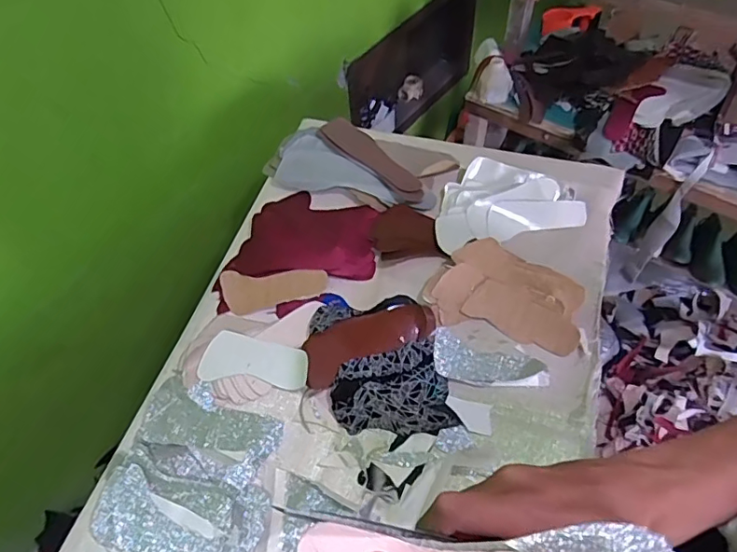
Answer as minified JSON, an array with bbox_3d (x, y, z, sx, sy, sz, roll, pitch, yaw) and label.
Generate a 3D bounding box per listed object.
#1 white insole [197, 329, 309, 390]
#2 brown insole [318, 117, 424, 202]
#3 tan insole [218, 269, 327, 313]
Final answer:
[{"bbox_3d":[-0.163,0.119,0.757,0.152,0.005,0.068,6,80,5],"label":"white insole"},{"bbox_3d":[0.013,-0.224,0.975,0.245,0.021,0.081,36,65,26],"label":"brown insole"},{"bbox_3d":[-0.152,0.021,0.837,0.168,0.028,0.059,1,55,5],"label":"tan insole"}]

